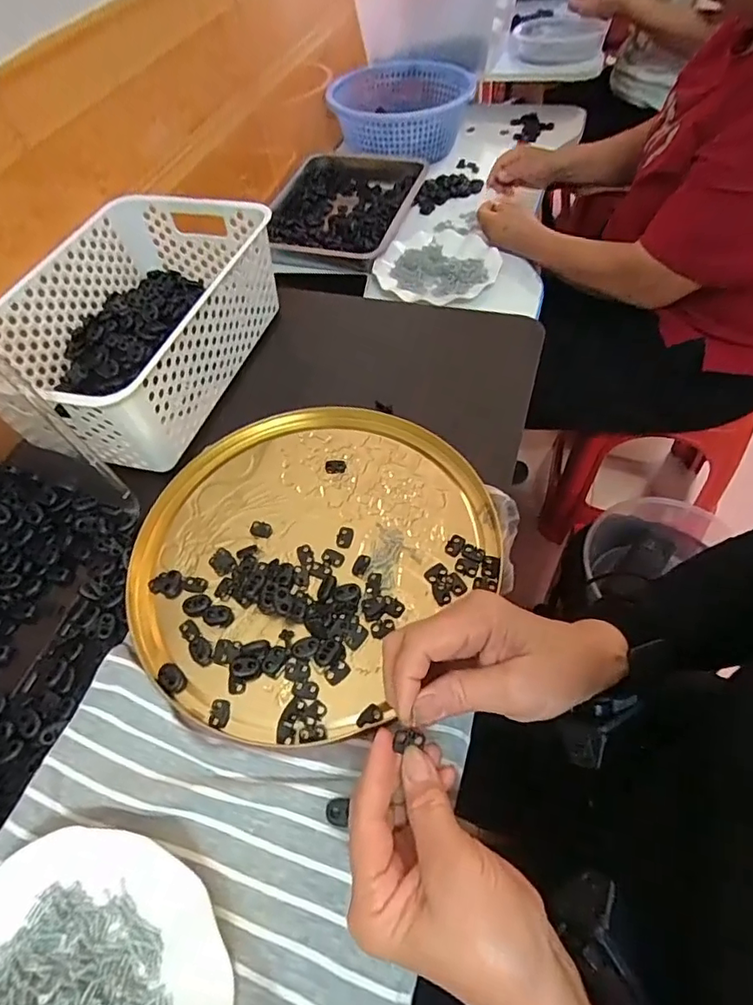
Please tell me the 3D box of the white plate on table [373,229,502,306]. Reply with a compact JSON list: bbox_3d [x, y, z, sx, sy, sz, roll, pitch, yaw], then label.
[{"bbox_3d":[0.097,-0.365,0.832,0.179,0.039,0.193,-3,55,4],"label":"white plate on table"}]

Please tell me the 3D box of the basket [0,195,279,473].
[{"bbox_3d":[-0.245,-0.182,0.548,0.201,0.095,0.308,13,58,14],"label":"basket"}]

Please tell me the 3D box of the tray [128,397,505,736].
[{"bbox_3d":[-0.061,0.033,0.444,0.264,0.017,0.291,34,65,25],"label":"tray"}]

